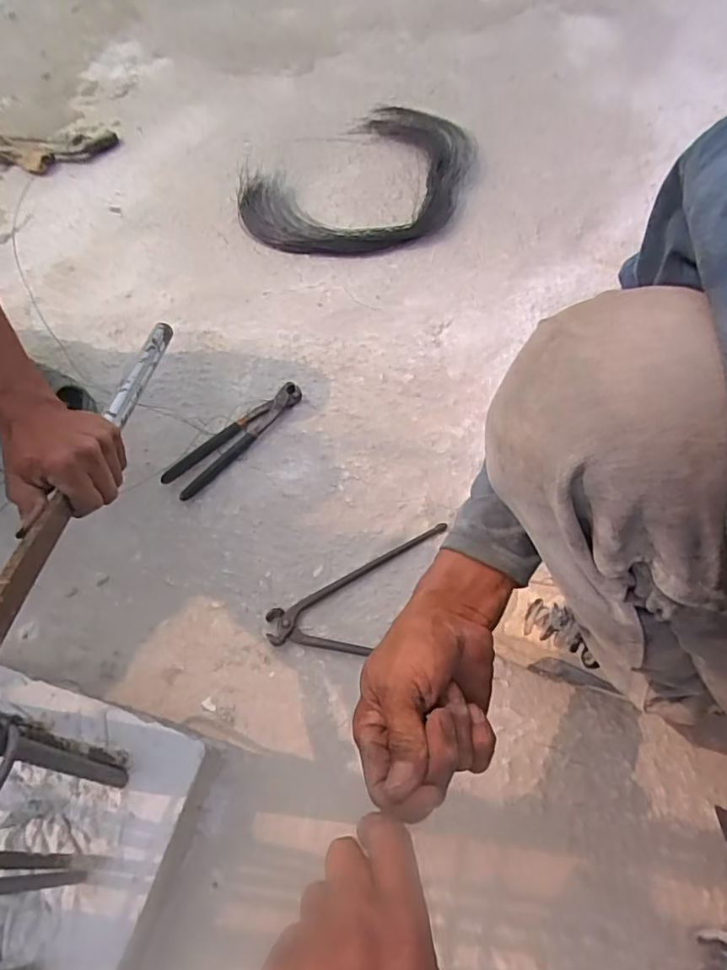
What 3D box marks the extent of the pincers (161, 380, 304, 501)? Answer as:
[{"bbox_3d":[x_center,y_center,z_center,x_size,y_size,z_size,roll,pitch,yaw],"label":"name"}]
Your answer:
[{"bbox_3d":[-0.170,-0.067,0.760,0.047,0.022,0.221,37,66,24],"label":"pincers"}]

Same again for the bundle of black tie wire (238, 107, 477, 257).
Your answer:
[{"bbox_3d":[0.031,-0.602,1.081,0.382,0.036,0.550,33,64,22],"label":"bundle of black tie wire"}]

